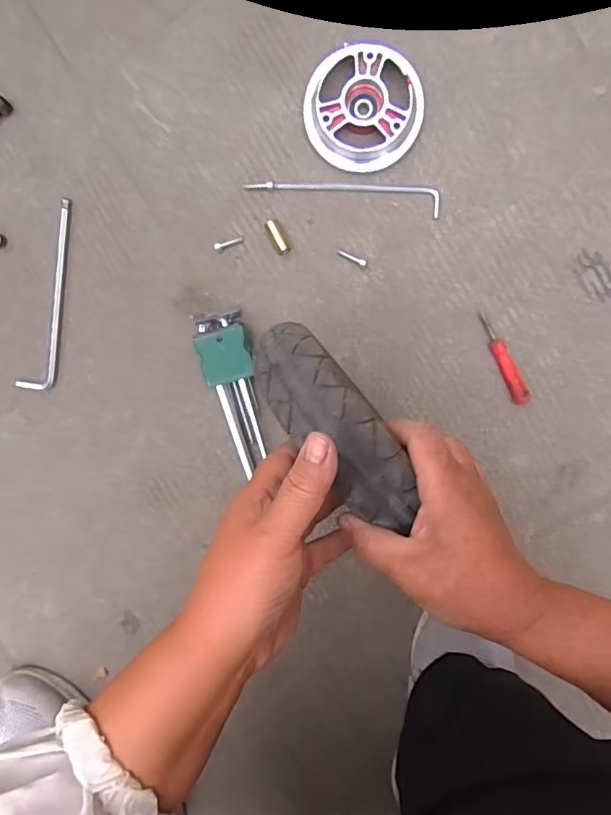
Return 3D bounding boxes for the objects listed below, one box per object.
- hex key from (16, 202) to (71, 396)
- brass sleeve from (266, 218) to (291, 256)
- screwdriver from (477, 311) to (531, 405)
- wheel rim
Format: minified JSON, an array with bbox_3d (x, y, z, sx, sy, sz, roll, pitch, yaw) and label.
[{"bbox_3d":[-0.249,-0.107,0.478,0.029,0.014,0.185,13,97,2],"label":"hex key"},{"bbox_3d":[-0.025,-0.159,0.456,0.013,0.015,0.032,-25,94,6],"label":"brass sleeve"},{"bbox_3d":[0.184,-0.045,0.455,0.017,0.014,0.092,-26,94,6],"label":"screwdriver"},{"bbox_3d":[0.050,-0.265,0.434,0.102,0.025,0.092,40,98,-1],"label":"wheel rim"}]

